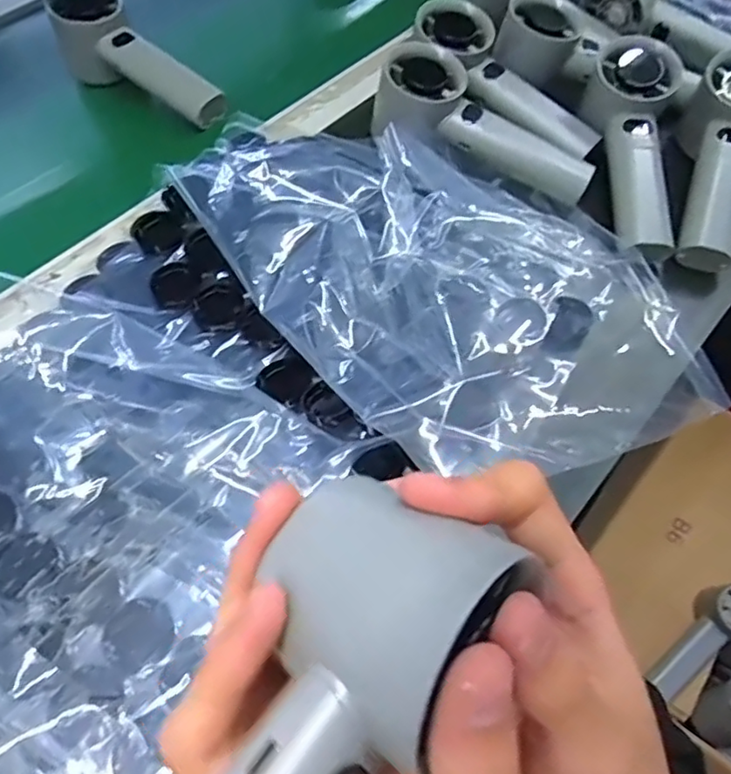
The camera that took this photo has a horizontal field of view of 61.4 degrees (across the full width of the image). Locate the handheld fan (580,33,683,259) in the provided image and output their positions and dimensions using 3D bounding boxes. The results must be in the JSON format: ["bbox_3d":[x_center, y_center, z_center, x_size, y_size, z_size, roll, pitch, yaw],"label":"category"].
[{"bbox_3d":[0.183,-0.167,0.417,0.057,0.045,0.177,2,73,2],"label":"handheld fan"}]

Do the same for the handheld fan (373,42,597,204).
[{"bbox_3d":[0.077,-0.171,0.426,0.159,0.050,0.058,31,61,-1],"label":"handheld fan"}]

